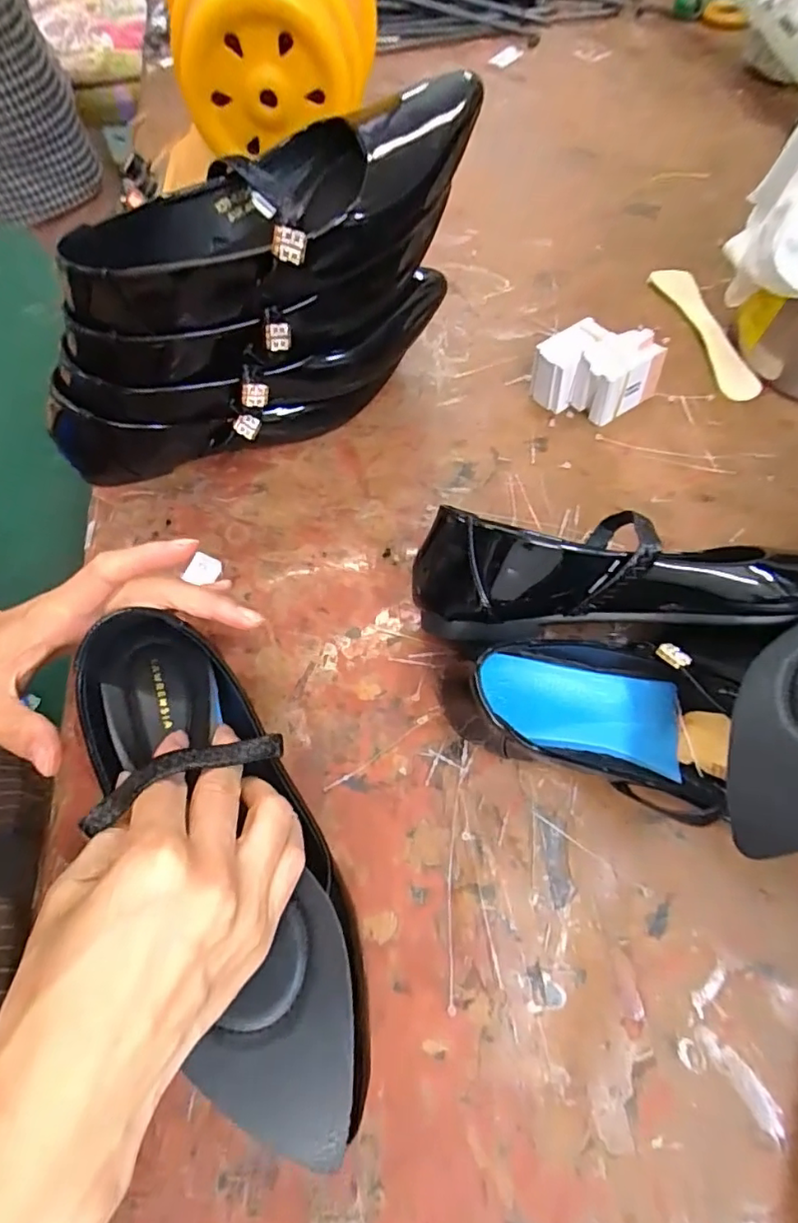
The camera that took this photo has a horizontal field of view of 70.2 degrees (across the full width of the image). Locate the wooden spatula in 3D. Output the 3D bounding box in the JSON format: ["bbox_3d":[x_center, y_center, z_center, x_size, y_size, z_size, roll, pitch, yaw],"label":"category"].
[{"bbox_3d":[0.239,-0.222,0.445,0.031,0.006,0.142,-12,65,-5],"label":"wooden spatula"}]

